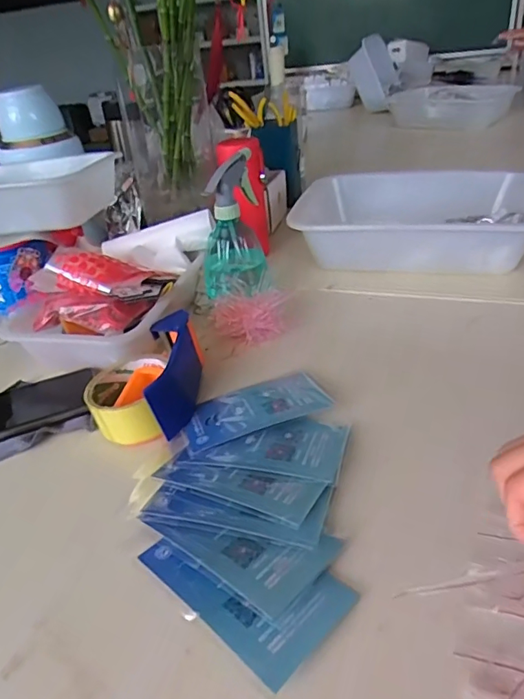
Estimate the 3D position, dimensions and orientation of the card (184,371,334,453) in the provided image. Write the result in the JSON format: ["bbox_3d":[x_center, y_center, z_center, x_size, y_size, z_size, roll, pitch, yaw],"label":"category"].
[{"bbox_3d":[-0.008,0.055,0.480,0.133,0.005,0.076,-17,25,-11],"label":"card"}]

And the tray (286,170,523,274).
[{"bbox_3d":[0.225,-0.181,0.722,0.330,0.084,0.234,5,36,18],"label":"tray"}]

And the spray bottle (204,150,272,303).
[{"bbox_3d":[-0.038,-0.145,0.619,0.086,0.156,0.099,-8,34,-1],"label":"spray bottle"}]

